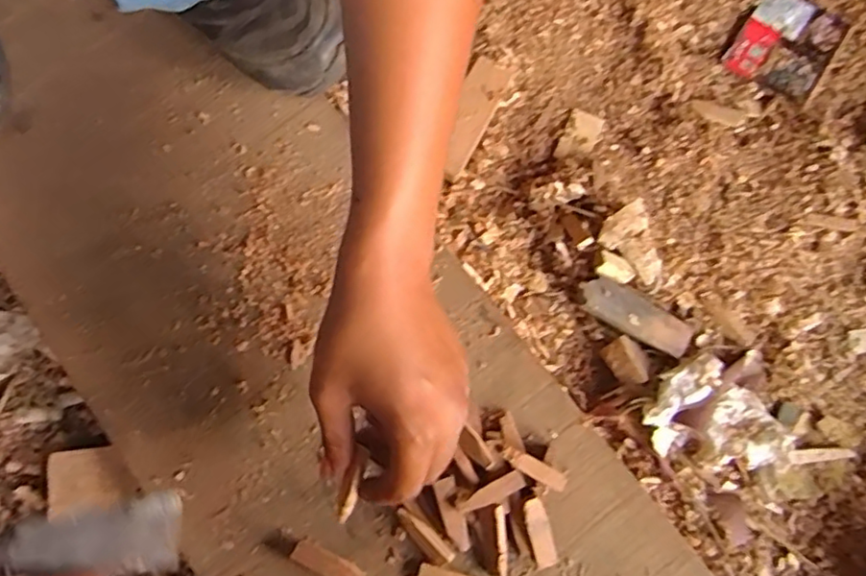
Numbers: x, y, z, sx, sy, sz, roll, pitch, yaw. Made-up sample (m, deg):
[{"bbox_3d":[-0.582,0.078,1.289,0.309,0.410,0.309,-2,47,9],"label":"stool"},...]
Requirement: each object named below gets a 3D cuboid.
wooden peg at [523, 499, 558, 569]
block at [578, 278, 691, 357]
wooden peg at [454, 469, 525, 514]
[{"bbox_3d":[0.070,0.163,0.409,0.016,0.009,0.048,-14,96,-3],"label":"wooden peg"},{"bbox_3d":[0.154,0.021,0.473,0.088,0.023,0.028,27,79,6],"label":"block"},{"bbox_3d":[0.037,0.135,0.405,0.048,0.006,0.013,-25,79,-6],"label":"wooden peg"}]

